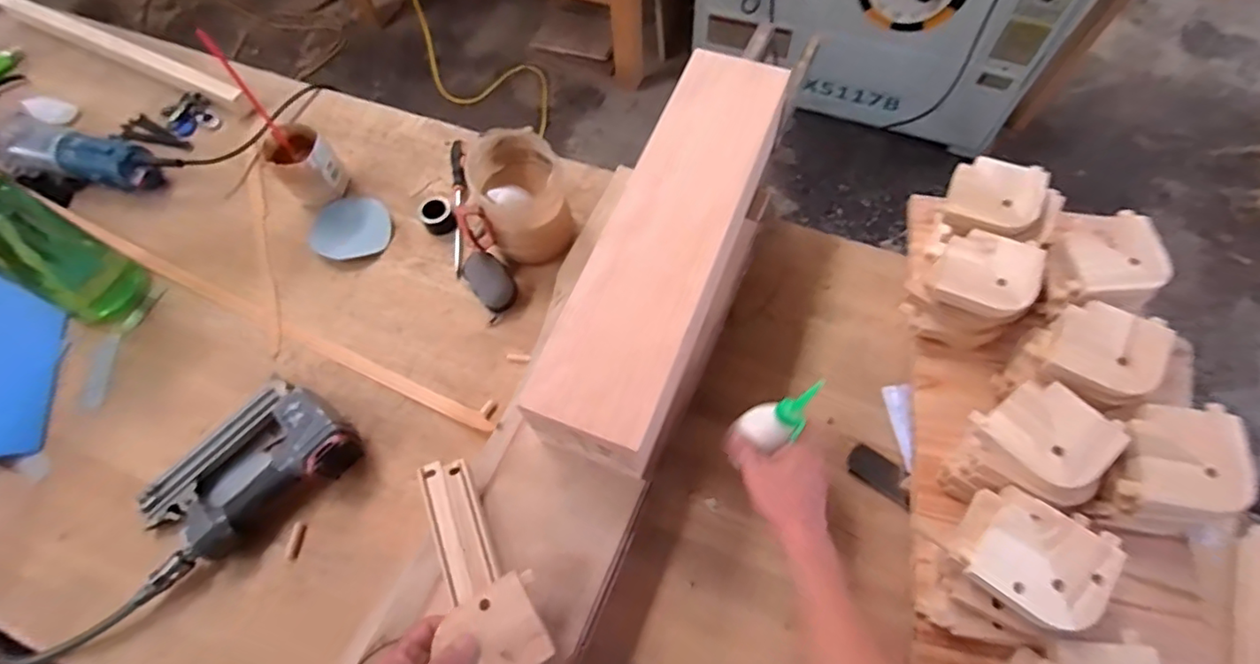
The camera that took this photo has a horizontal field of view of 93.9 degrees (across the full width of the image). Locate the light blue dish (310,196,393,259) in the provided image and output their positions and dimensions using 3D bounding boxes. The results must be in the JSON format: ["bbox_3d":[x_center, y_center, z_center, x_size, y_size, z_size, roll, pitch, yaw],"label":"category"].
[{"bbox_3d":[-0.402,-0.150,0.850,0.108,0.011,0.100,-1,65,3],"label":"light blue dish"}]

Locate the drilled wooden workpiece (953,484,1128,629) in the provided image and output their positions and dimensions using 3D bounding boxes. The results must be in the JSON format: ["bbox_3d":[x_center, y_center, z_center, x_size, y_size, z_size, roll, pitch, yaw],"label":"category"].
[{"bbox_3d":[0.367,0.201,0.526,0.102,0.026,0.110,36,72,18],"label":"drilled wooden workpiece"}]

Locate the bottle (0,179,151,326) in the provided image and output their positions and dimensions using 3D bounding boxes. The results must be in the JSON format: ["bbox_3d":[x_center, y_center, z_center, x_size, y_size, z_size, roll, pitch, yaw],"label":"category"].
[{"bbox_3d":[-0.707,-0.100,0.685,0.097,0.271,0.106,22,68,13],"label":"bottle"}]

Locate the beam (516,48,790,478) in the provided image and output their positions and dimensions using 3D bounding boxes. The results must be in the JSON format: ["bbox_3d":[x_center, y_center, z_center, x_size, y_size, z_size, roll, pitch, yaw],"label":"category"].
[{"bbox_3d":[0.047,-0.094,0.662,0.131,0.119,0.484,19,67,12],"label":"beam"}]

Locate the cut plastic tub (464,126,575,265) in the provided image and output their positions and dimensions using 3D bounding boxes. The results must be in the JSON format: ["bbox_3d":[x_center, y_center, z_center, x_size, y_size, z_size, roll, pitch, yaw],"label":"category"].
[{"bbox_3d":[-0.142,-0.175,0.782,0.114,0.121,0.132,-17,65,-5],"label":"cut plastic tub"}]

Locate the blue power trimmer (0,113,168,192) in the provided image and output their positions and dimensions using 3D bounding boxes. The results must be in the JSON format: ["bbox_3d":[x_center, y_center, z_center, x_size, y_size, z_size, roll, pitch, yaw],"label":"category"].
[{"bbox_3d":[-0.794,-0.252,0.856,0.201,0.093,0.092,12,66,9],"label":"blue power trimmer"}]

